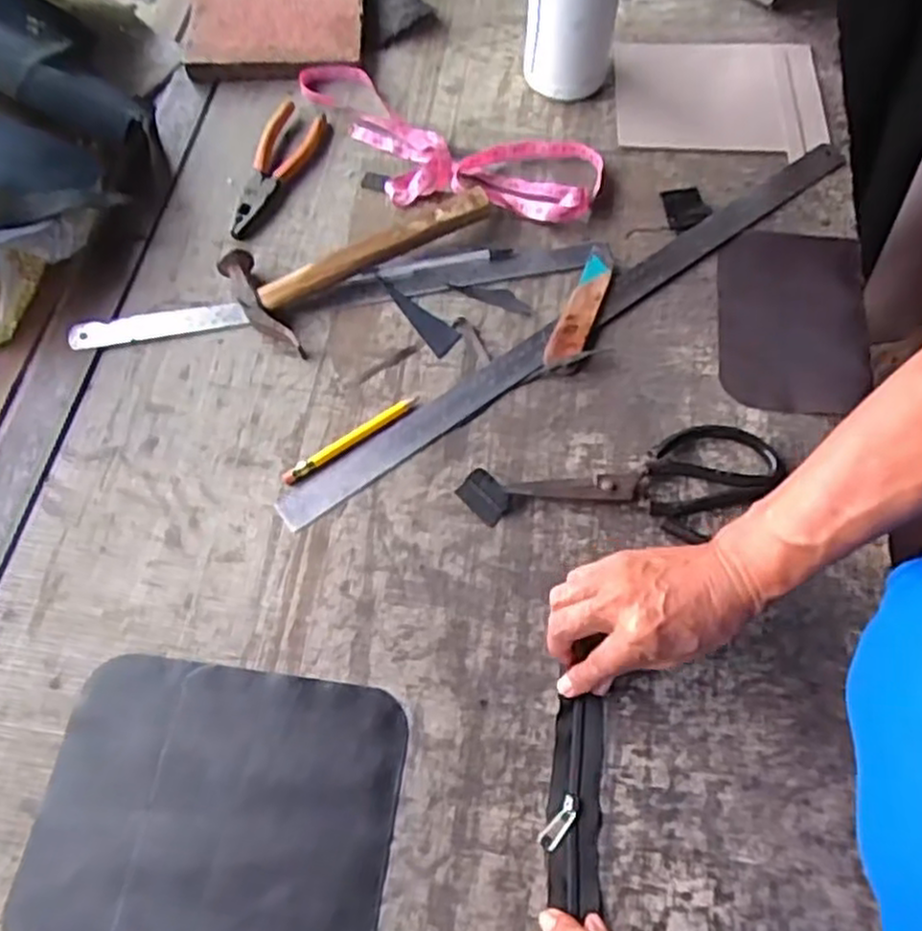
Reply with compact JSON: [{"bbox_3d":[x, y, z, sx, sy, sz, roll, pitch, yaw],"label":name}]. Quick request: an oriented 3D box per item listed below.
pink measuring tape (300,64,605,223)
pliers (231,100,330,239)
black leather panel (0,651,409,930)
[{"bbox_3d":[-0.026,-0.306,0.719,0.319,0.024,0.124,23,67,11],"label":"pink measuring tape"},{"bbox_3d":[-0.179,-0.286,0.717,0.053,0.021,0.171,16,65,9],"label":"pliers"},{"bbox_3d":[-0.159,0.227,0.482,0.225,0.005,0.186,7,64,4],"label":"black leather panel"}]

